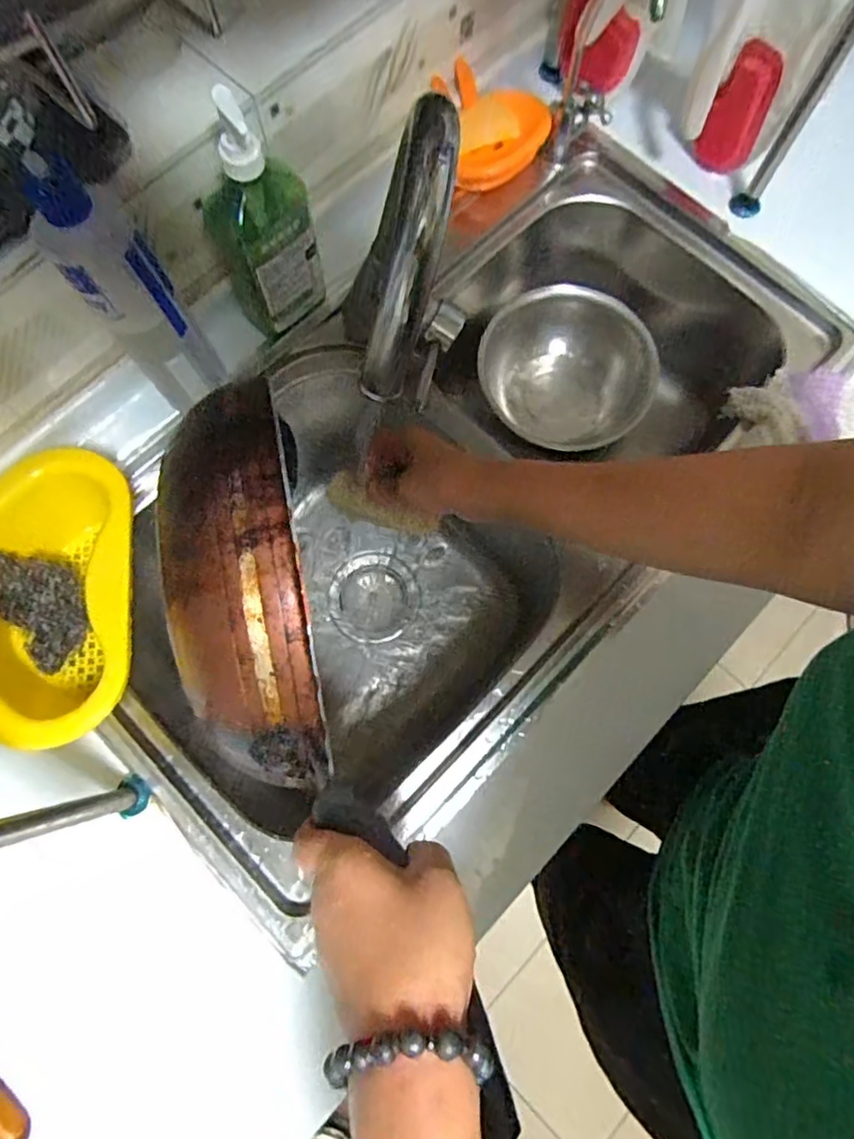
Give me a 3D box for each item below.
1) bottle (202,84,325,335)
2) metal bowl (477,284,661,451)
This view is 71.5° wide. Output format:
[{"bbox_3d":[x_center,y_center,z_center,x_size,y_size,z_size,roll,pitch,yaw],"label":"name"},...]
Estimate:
[{"bbox_3d":[-0.140,-0.286,0.494,0.086,0.205,0.062,-18,76,-5],"label":"bottle"},{"bbox_3d":[0.175,-0.239,0.739,0.208,0.101,0.187,1,75,0],"label":"metal bowl"}]

